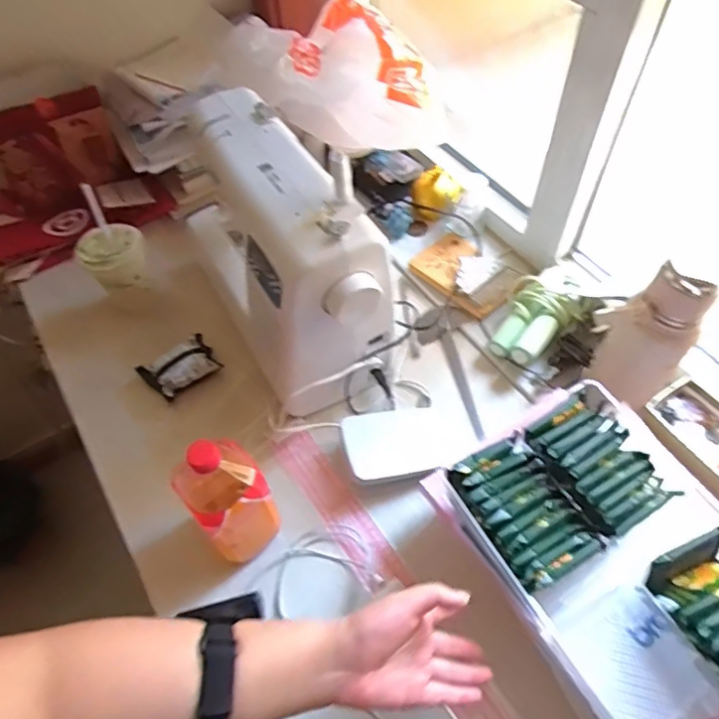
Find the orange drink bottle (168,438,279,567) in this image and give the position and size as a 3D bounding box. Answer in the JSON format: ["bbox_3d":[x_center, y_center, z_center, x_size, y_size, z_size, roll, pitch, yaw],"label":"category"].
[{"bbox_3d":[-0.149,0.149,0.650,0.085,0.221,0.095,-25,58,-14],"label":"orange drink bottle"}]

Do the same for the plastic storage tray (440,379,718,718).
[{"bbox_3d":[0.255,0.197,0.554,0.220,0.075,0.324,-30,59,-17],"label":"plastic storage tray"}]

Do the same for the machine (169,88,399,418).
[{"bbox_3d":[-0.112,-0.153,0.805,0.171,0.288,0.400,-24,58,-13],"label":"machine"}]

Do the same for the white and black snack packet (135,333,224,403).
[{"bbox_3d":[-0.269,0.009,0.866,0.107,0.034,0.076,-35,61,-19],"label":"white and black snack packet"}]

